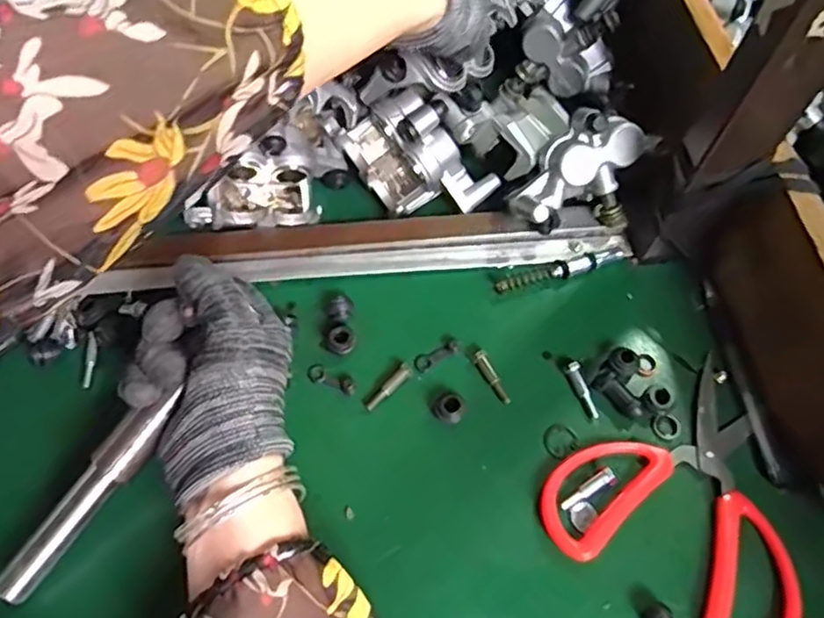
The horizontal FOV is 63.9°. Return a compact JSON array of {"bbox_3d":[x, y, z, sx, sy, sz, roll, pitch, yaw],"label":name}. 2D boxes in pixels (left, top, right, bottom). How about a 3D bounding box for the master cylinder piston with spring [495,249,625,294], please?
[{"bbox_3d":[0.097,-0.025,0.433,0.088,0.011,0.012,-12,64,-10],"label":"master cylinder piston with spring"}]

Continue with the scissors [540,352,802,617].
[{"bbox_3d":[0.156,0.114,0.358,0.141,0.014,0.130,-31,69,-18],"label":"scissors"}]

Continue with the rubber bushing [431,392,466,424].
[{"bbox_3d":[0.021,0.058,0.384,0.019,0.015,0.015,14,63,4],"label":"rubber bushing"}]

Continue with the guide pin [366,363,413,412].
[{"bbox_3d":[-0.014,0.046,0.392,0.034,0.009,0.007,-41,72,-21],"label":"guide pin"}]

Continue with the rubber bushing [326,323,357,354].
[{"bbox_3d":[-0.043,0.019,0.404,0.017,0.011,0.016,2,63,-3],"label":"rubber bushing"}]

